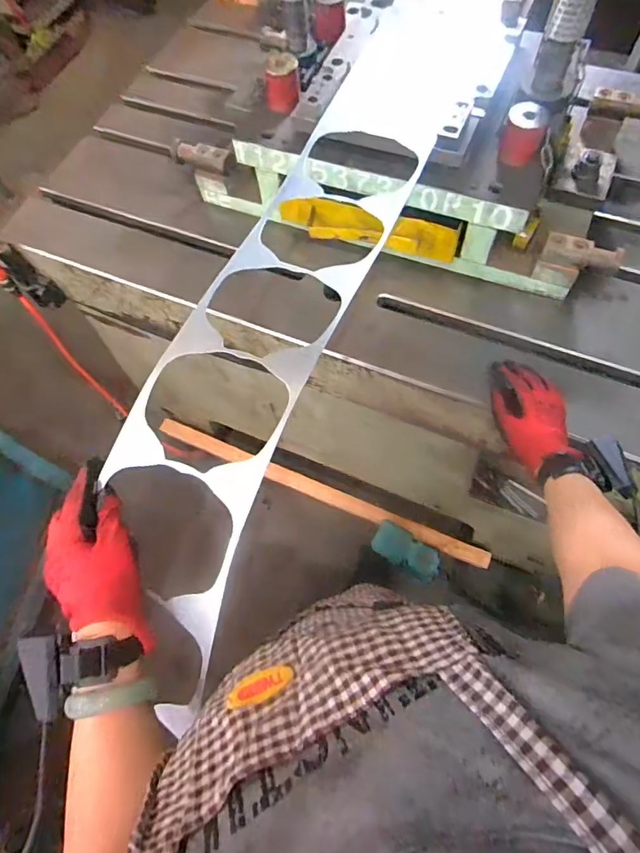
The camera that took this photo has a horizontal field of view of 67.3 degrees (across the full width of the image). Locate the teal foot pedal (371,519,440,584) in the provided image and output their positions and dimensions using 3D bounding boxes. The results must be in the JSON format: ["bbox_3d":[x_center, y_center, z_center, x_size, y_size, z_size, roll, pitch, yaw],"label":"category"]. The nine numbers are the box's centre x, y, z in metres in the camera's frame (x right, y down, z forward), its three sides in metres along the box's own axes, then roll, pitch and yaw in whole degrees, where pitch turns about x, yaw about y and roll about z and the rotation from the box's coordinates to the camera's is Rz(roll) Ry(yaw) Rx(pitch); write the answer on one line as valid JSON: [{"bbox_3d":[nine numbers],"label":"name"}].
[{"bbox_3d":[0.261,0.375,1.442,0.210,0.055,0.101,30,70,16],"label":"teal foot pedal"}]

